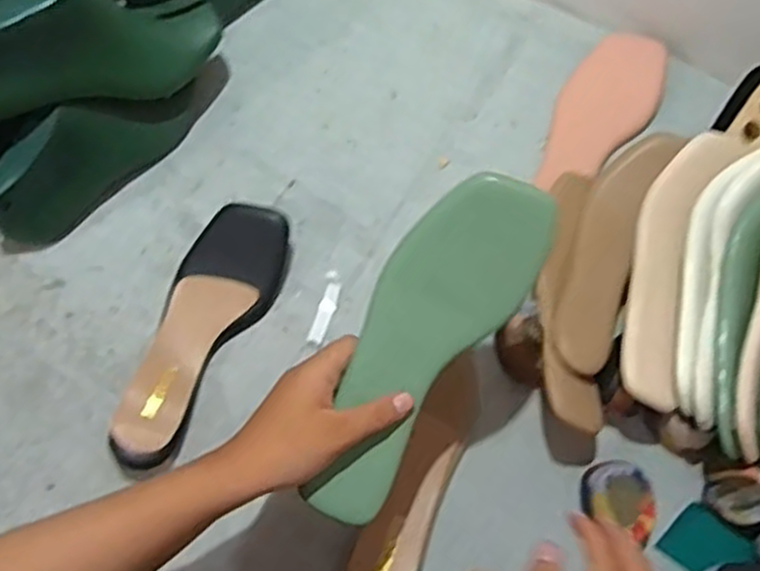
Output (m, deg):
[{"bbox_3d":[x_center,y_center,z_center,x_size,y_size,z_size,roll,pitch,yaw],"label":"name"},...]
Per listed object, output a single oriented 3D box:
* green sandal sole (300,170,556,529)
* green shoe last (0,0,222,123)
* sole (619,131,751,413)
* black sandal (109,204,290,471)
[{"bbox_3d":[0.024,0.037,0.479,0.080,0.022,0.234,31,92,10],"label":"green sandal sole"},{"bbox_3d":[-0.227,-0.195,0.611,0.233,0.095,0.062,-26,69,-41],"label":"green shoe last"},{"bbox_3d":[0.228,-0.017,0.595,0.056,0.028,0.222,12,73,23],"label":"sole"},{"bbox_3d":[-0.153,0.035,0.631,0.081,0.037,0.235,27,70,8],"label":"black sandal"}]

